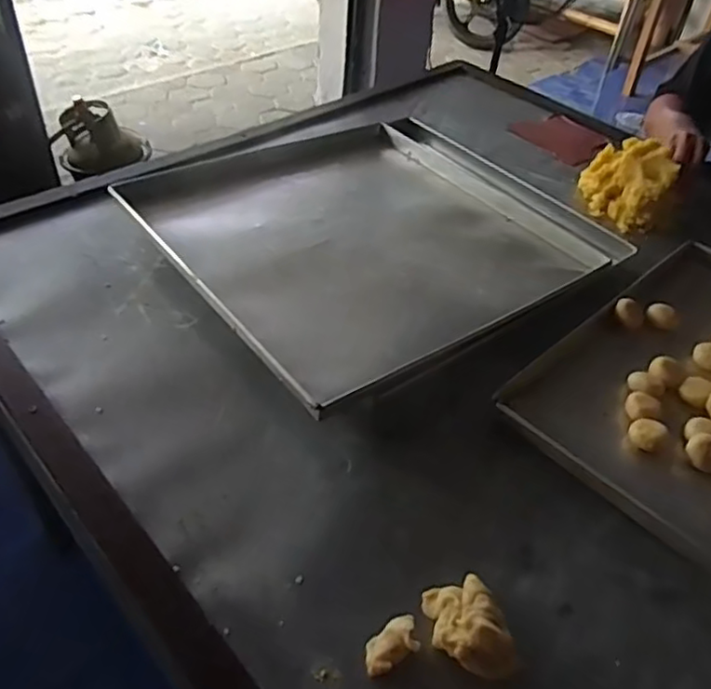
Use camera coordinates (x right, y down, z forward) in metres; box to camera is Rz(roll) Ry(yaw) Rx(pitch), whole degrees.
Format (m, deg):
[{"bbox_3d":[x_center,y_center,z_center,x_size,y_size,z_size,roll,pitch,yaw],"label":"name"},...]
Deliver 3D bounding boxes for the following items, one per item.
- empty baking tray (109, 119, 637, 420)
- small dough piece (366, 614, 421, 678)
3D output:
[{"bbox_3d":[0.028,-0.172,0.940,0.591,0.039,0.509,-25,52,-31],"label":"empty baking tray"},{"bbox_3d":[0.029,0.250,0.535,0.049,0.026,0.029,-21,52,-23],"label":"small dough piece"}]

